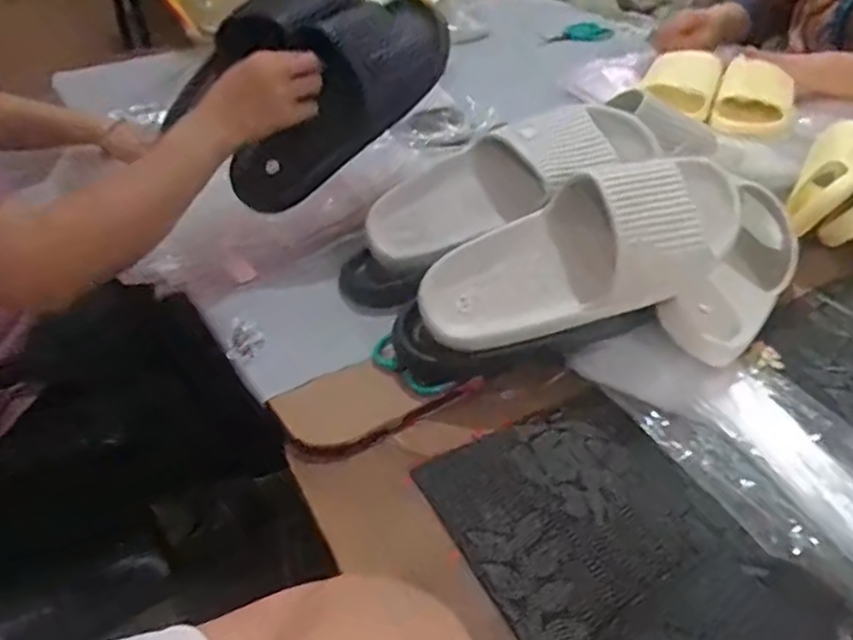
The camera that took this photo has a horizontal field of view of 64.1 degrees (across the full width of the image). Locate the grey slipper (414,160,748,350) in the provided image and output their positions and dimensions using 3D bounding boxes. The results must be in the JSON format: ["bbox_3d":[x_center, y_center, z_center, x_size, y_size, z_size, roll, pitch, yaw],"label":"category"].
[{"bbox_3d":[0.121,-0.058,0.542,0.270,0.108,0.093,-22,41,6],"label":"grey slipper"}]

